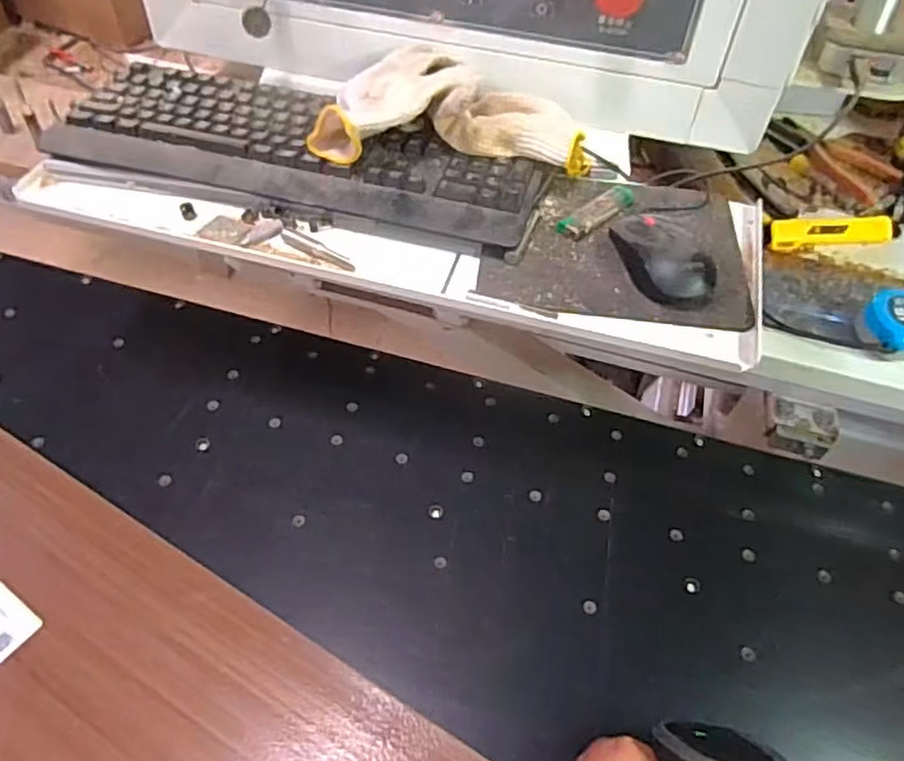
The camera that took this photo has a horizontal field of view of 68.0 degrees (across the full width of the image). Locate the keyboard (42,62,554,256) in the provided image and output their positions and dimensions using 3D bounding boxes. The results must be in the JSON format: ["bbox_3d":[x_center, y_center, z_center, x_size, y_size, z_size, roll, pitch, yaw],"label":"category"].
[{"bbox_3d":[-0.134,-0.217,0.621,0.440,0.024,0.151,14,52,7],"label":"keyboard"}]

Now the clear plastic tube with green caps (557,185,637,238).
[{"bbox_3d":[0.132,-0.154,0.601,0.093,0.011,0.023,-35,62,-27],"label":"clear plastic tube with green caps"}]

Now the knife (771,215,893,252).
[{"bbox_3d":[0.417,-0.165,0.740,0.149,0.021,0.029,-7,52,-10],"label":"knife"}]

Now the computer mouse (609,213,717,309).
[{"bbox_3d":[0.175,-0.106,0.550,0.058,0.033,0.102,-9,53,-11],"label":"computer mouse"}]

